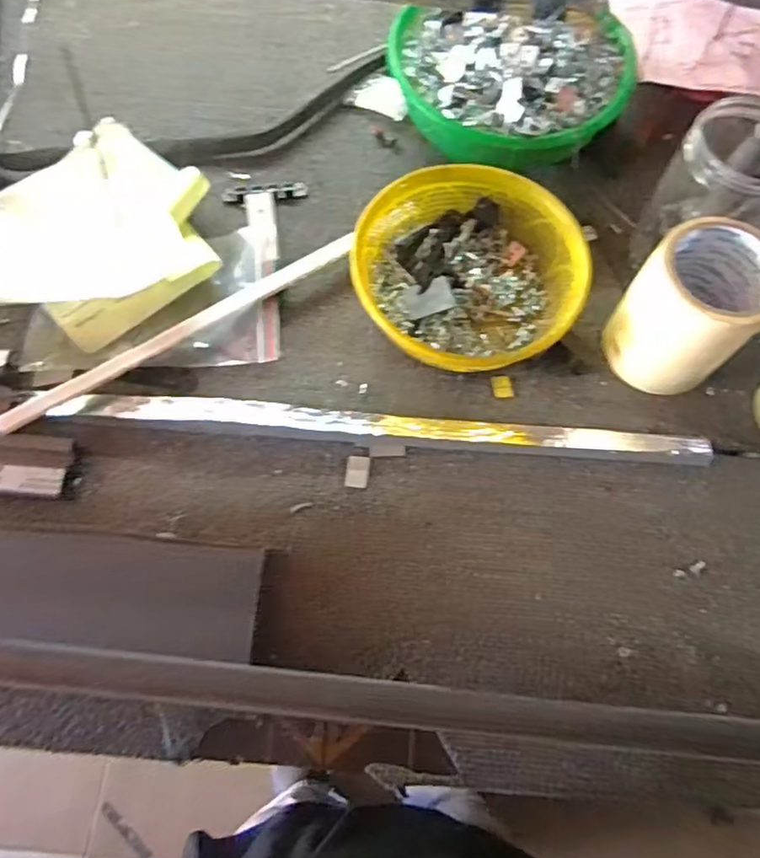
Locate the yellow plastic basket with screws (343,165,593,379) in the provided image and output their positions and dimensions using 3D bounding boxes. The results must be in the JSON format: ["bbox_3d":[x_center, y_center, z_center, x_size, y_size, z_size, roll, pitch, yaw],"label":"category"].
[{"bbox_3d":[0.072,-0.131,0.531,0.185,0.061,0.169,0,69,-1],"label":"yellow plastic basket with screws"}]

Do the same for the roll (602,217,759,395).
[{"bbox_3d":[0.241,-0.090,0.491,0.093,0.113,0.088,0,69,-1],"label":"roll"}]

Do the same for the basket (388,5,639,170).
[{"bbox_3d":[0.119,-0.338,0.602,0.229,0.063,0.224,21,70,7],"label":"basket"}]

